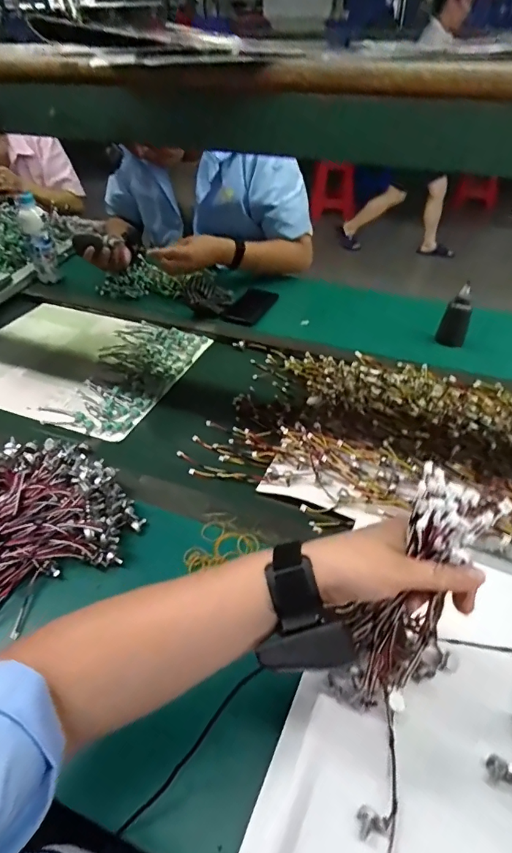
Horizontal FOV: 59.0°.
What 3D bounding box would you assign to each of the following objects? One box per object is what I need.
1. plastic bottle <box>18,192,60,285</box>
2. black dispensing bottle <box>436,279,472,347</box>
[{"bbox_3d":[-0.524,-0.448,1.092,0.060,0.193,0.051,-21,45,-21],"label":"plastic bottle"},{"bbox_3d":[0.404,-0.221,0.909,0.054,0.116,0.045,17,45,19],"label":"black dispensing bottle"}]

